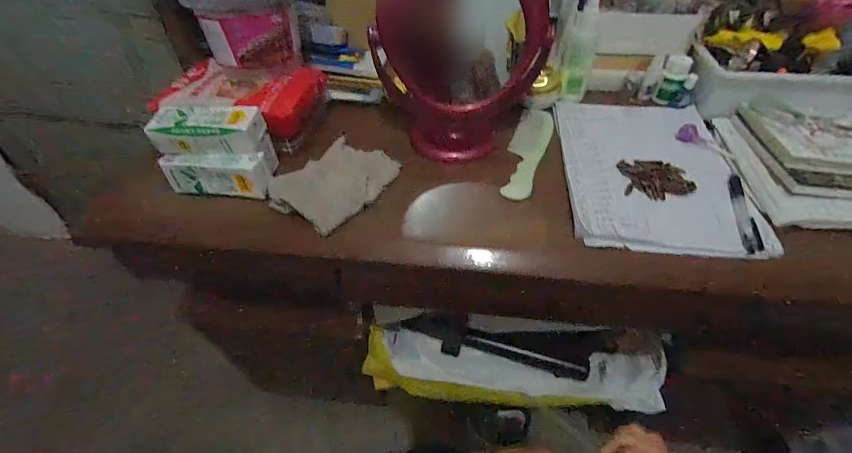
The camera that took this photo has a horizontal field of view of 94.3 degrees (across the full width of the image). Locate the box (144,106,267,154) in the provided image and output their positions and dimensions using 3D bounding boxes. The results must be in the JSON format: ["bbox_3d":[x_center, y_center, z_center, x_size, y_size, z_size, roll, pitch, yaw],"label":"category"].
[{"bbox_3d":[-0.262,-0.118,0.473,0.125,0.034,0.059,4,47,6],"label":"box"}]

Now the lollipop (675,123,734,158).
[{"bbox_3d":[0.382,-0.115,0.542,0.072,0.017,0.026,34,55,13],"label":"lollipop"}]

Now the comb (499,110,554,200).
[{"bbox_3d":[0.143,-0.111,0.558,0.049,0.010,0.220,14,49,15],"label":"comb"}]

